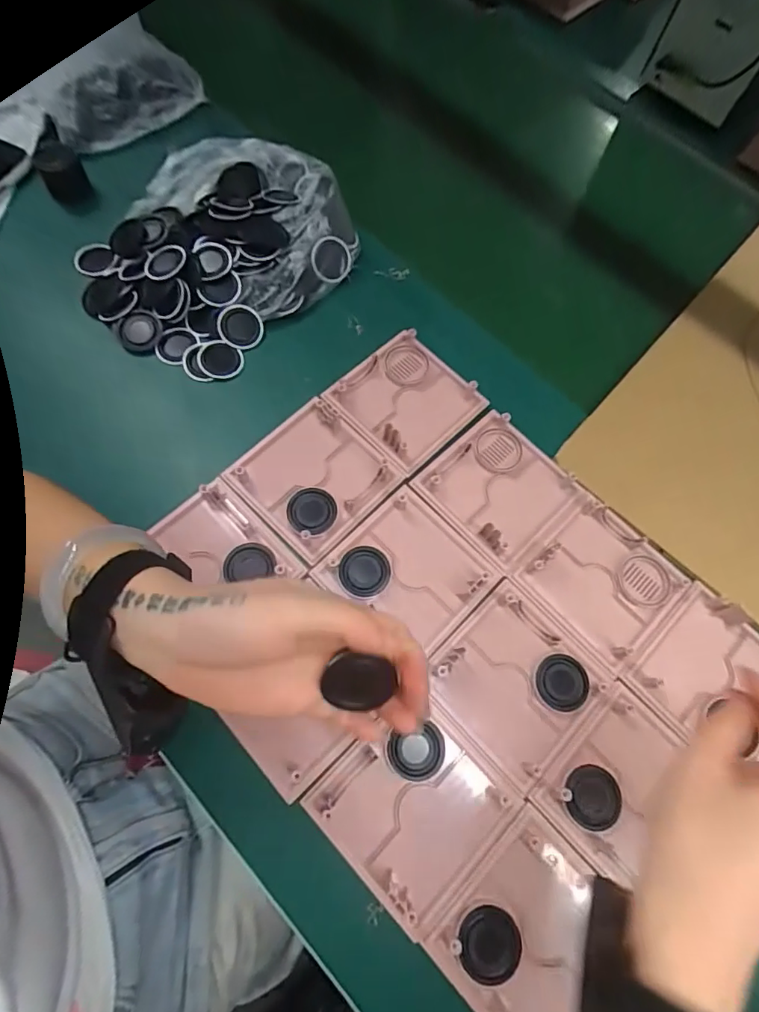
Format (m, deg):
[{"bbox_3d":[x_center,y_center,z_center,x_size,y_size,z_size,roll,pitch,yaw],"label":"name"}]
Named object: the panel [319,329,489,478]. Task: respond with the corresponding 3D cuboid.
[{"bbox_3d":[0.025,-0.094,0.445,0.105,0.022,0.104,-42,77,-17],"label":"panel"}]

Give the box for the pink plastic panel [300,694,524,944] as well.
[{"bbox_3d":[0.024,0.198,0.335,0.107,0.013,0.107,-41,77,-17],"label":"pink plastic panel"}]

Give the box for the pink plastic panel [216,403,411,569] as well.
[{"bbox_3d":[-0.053,-0.024,0.414,0.108,0.011,0.106,43,72,12],"label":"pink plastic panel"}]

